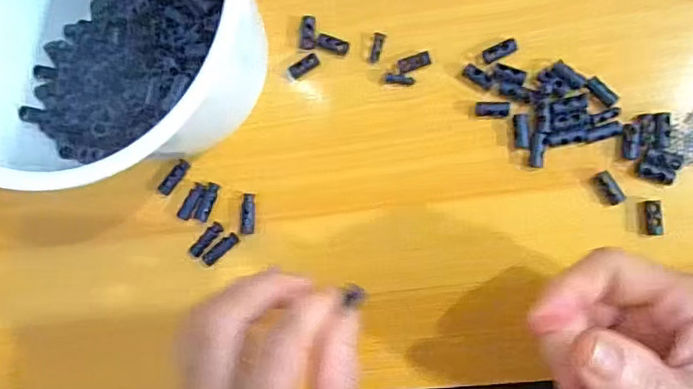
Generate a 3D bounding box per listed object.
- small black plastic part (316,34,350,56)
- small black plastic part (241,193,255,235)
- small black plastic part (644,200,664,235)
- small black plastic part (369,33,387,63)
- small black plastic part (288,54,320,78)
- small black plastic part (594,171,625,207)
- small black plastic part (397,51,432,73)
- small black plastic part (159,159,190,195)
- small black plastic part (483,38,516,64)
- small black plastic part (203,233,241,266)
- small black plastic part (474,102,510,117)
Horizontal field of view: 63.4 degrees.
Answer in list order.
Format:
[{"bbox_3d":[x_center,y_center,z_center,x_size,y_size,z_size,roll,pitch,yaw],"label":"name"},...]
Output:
[{"bbox_3d":[-0.008,-0.086,0.320,0.019,0.004,0.008,19,90,9],"label":"small black plastic part"},{"bbox_3d":[-0.057,0.011,0.322,0.008,0.004,0.023,0,87,9],"label":"small black plastic part"},{"bbox_3d":[0.159,0.012,0.290,0.008,0.004,0.018,-3,87,9],"label":"small black plastic part"},{"bbox_3d":[0.017,-0.083,0.317,0.007,0.004,0.017,11,89,9],"label":"small black plastic part"},{"bbox_3d":[-0.024,-0.074,0.322,0.018,0.004,0.008,-29,83,7],"label":"small black plastic part"},{"bbox_3d":[0.138,-0.003,0.294,0.009,0.004,0.019,-34,83,6],"label":"small black plastic part"},{"bbox_3d":[0.038,-0.074,0.314,0.018,0.004,0.008,-15,85,8],"label":"small black plastic part"},{"bbox_3d":[-0.102,-0.010,0.331,0.008,0.005,0.023,36,93,9],"label":"small black plastic part"},{"bbox_3d":[0.083,-0.078,0.305,0.018,0.004,0.007,-25,83,20],"label":"small black plastic part"},{"bbox_3d":[-0.073,0.031,0.325,0.024,0.004,0.008,-42,82,5],"label":"small black plastic part"},{"bbox_3d":[0.079,-0.046,0.304,0.018,0.004,0.008,3,88,9],"label":"small black plastic part"}]

